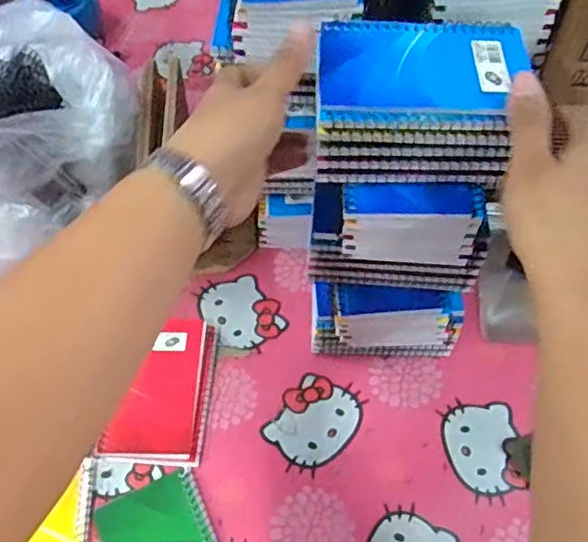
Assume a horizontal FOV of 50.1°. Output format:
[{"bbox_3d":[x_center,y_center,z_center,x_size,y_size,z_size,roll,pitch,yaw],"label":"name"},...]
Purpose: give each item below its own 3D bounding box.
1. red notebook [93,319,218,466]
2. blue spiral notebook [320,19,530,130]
[{"bbox_3d":[-0.119,0.106,0.576,0.086,0.015,0.135,5,58,3],"label":"red notebook"},{"bbox_3d":[0.081,-0.125,0.394,0.128,0.010,0.088,1,57,0],"label":"blue spiral notebook"}]

